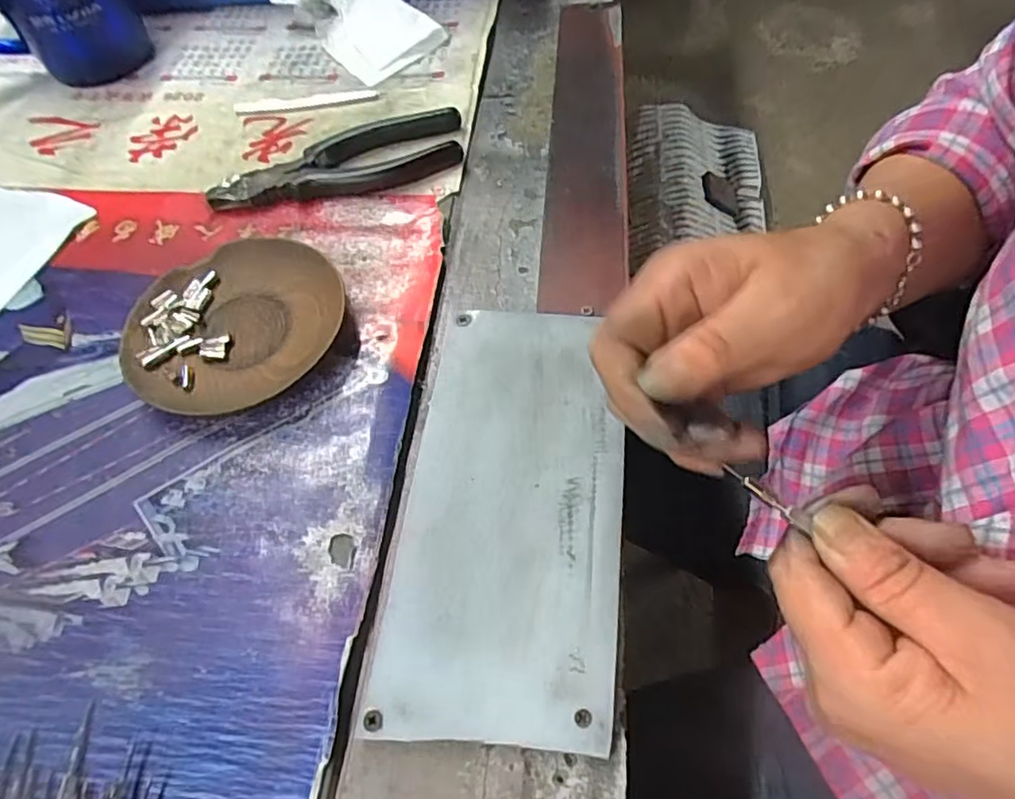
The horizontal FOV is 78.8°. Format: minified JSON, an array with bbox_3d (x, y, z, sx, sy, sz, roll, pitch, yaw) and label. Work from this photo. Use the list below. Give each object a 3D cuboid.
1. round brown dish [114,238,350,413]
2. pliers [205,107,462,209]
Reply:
[{"bbox_3d":[-0.145,-0.040,0.332,0.104,0.015,0.112,-2,58,3],"label":"round brown dish"},{"bbox_3d":[-0.109,-0.153,0.401,0.162,0.016,0.050,-14,59,-5],"label":"pliers"}]

